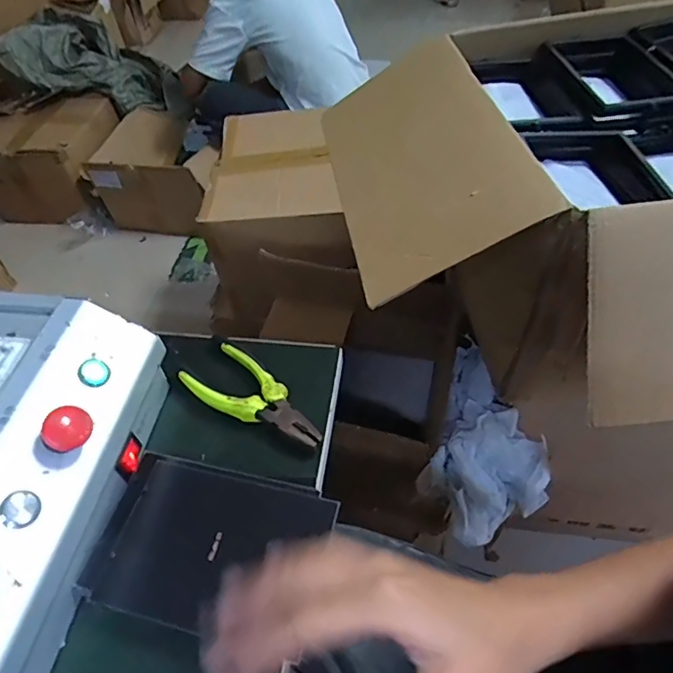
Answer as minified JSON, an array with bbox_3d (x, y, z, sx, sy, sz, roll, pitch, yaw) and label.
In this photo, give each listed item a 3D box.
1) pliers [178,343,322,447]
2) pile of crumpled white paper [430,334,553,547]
[{"bbox_3d":[-0.071,0.054,0.431,0.134,0.012,0.056,32,60,26],"label":"pliers"},{"bbox_3d":[0.202,0.128,0.637,0.130,0.071,0.250,7,52,9],"label":"pile of crumpled white paper"}]

